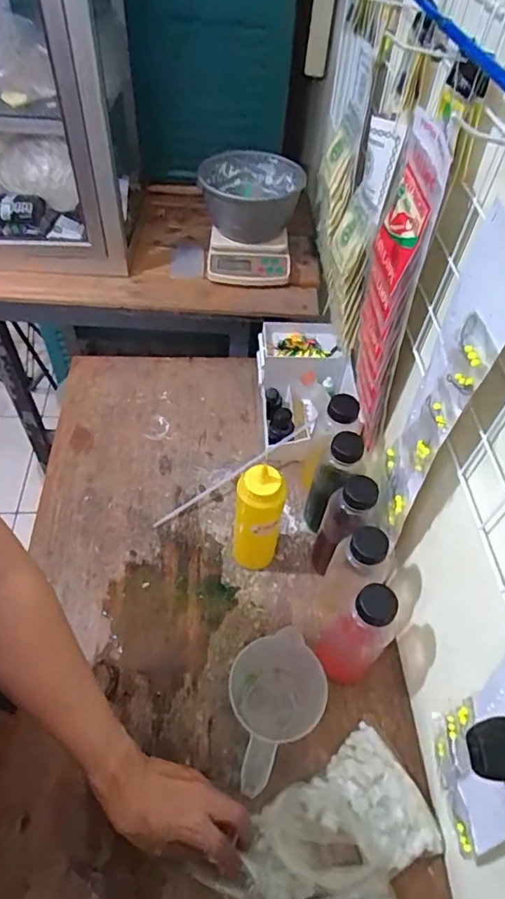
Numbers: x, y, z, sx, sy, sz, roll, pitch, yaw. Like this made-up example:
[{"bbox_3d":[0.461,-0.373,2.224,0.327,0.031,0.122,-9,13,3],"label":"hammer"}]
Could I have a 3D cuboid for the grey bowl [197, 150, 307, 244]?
[{"bbox_3d":[-0.001,-0.489,1.015,0.199,0.095,0.175,6,52,0],"label":"grey bowl"}]

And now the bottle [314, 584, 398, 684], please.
[{"bbox_3d":[0.115,0.219,0.587,0.058,0.187,0.052,-27,59,-24],"label":"bottle"}]

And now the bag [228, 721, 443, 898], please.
[{"bbox_3d":[0.084,0.395,0.542,0.199,0.045,0.125,-22,58,-21],"label":"bag"}]

